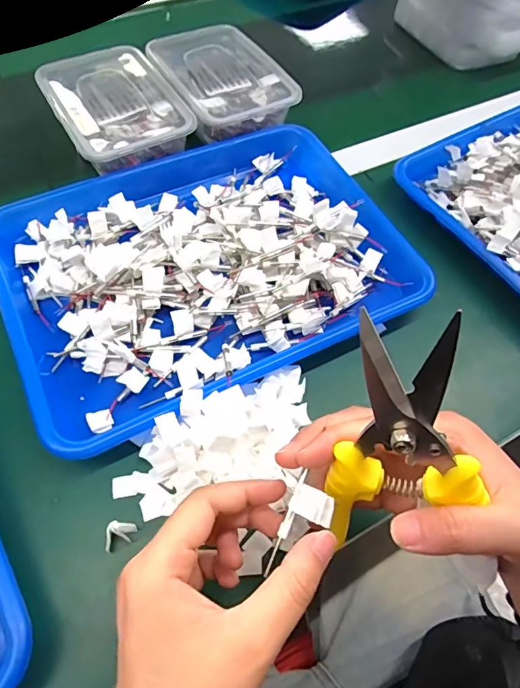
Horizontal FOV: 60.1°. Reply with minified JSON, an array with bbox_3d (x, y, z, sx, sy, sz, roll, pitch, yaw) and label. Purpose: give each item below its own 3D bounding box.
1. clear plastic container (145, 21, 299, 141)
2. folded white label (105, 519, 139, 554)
[{"bbox_3d":[-0.045,-0.281,0.506,0.113,0.063,0.162,-25,64,-17],"label":"clear plastic container"},{"bbox_3d":[-0.090,0.122,0.290,0.021,0.014,0.014,-17,62,-13],"label":"folded white label"}]

